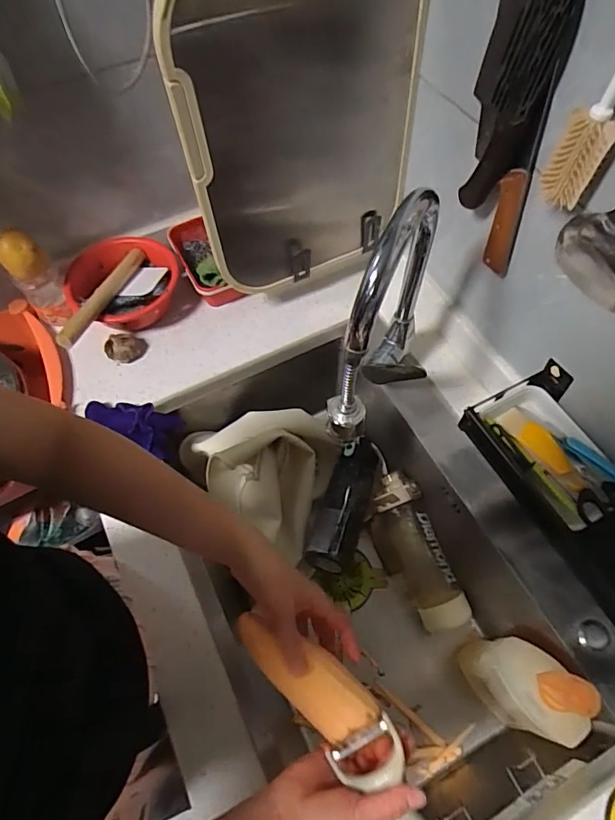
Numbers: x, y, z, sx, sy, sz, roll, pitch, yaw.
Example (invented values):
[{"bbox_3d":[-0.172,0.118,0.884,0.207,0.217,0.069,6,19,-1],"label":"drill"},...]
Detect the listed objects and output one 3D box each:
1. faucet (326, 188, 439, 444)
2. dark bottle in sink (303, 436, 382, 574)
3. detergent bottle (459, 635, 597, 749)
[{"bbox_3d":[0.096,-0.086,0.529,0.076,0.292,0.200,25,66,14],"label":"faucet"},{"bbox_3d":[0.065,0.153,0.782,0.086,0.072,0.241,17,52,11],"label":"dark bottle in sink"},{"bbox_3d":[0.266,0.348,0.569,0.052,0.279,0.118,-26,64,-12],"label":"detergent bottle"}]

